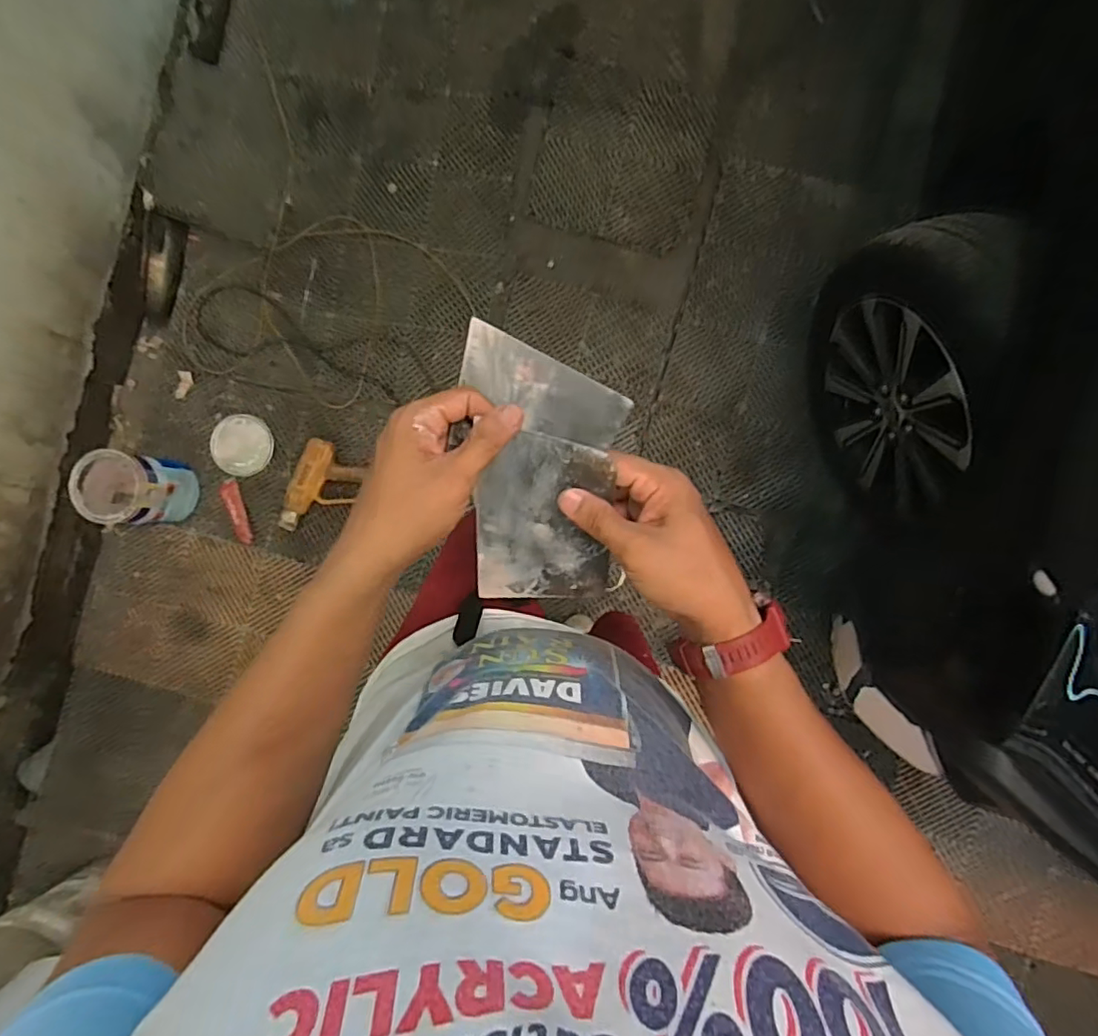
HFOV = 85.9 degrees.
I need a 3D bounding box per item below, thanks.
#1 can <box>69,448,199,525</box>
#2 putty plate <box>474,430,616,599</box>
[{"bbox_3d":[-0.993,-0.068,1.430,0.187,0.186,0.166,9,89,1],"label":"can"},{"bbox_3d":[-0.005,0.005,0.428,0.097,0.004,0.130,6,117,11],"label":"putty plate"}]

